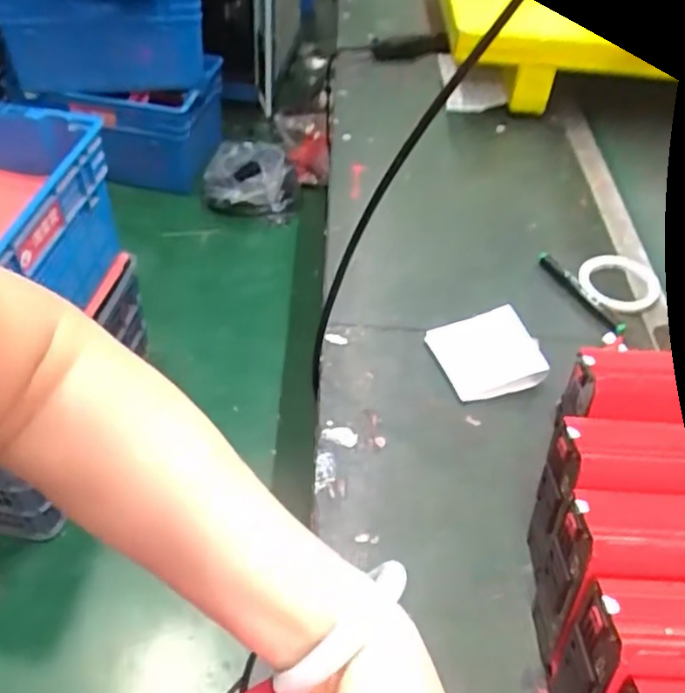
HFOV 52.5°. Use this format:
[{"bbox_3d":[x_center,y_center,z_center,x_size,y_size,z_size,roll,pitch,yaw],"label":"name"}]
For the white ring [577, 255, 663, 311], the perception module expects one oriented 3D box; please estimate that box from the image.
[{"bbox_3d":[0.348,-0.082,0.871,0.097,0.010,0.097,0,47,0],"label":"white ring"}]

